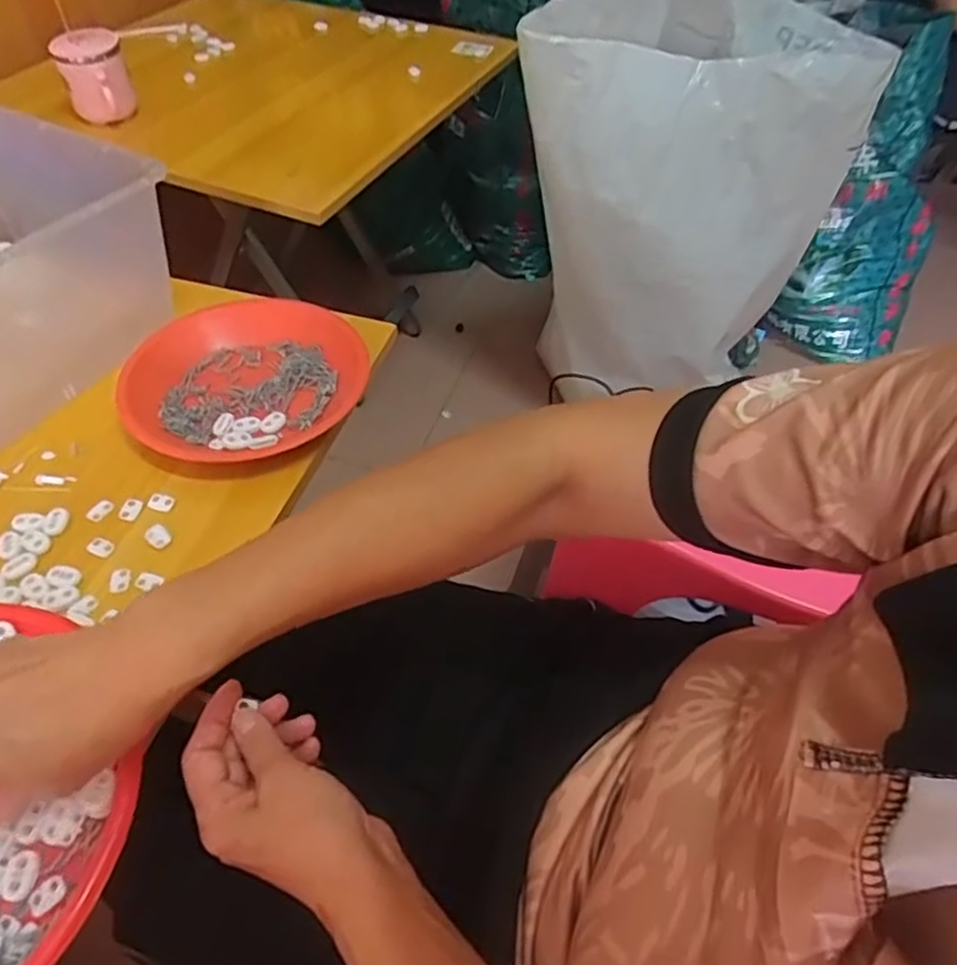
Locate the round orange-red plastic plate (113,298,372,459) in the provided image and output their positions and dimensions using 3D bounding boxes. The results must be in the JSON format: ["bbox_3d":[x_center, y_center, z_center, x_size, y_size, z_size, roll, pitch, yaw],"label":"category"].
[{"bbox_3d":[-0.190,-0.087,0.585,0.191,0.036,0.174,1,51,-1],"label":"round orange-red plastic plate"}]

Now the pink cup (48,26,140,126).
[{"bbox_3d":[-0.488,-0.515,0.894,0.081,0.087,0.075,-20,54,-17],"label":"pink cup"}]

